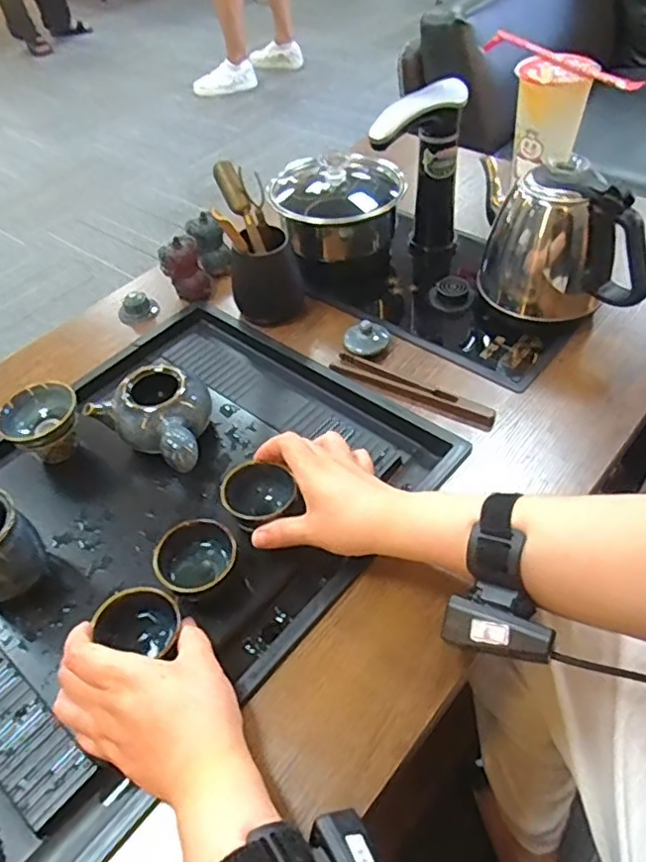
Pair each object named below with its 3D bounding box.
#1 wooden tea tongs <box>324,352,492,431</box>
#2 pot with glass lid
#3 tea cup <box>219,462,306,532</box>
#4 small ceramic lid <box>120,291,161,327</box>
[{"bbox_3d":[0.087,-0.041,0.630,0.178,0.011,0.029,26,55,26],"label":"wooden tea tongs"},{"bbox_3d":[0.021,-0.270,0.769,0.149,0.130,0.137,-3,48,3],"label":"pot with glass lid"},{"bbox_3d":[-0.054,0.057,0.543,0.065,0.043,0.065,4,63,-8],"label":"tea cup"},{"bbox_3d":[-0.228,-0.154,0.766,0.049,0.029,0.040,-20,49,-12],"label":"small ceramic lid"}]

